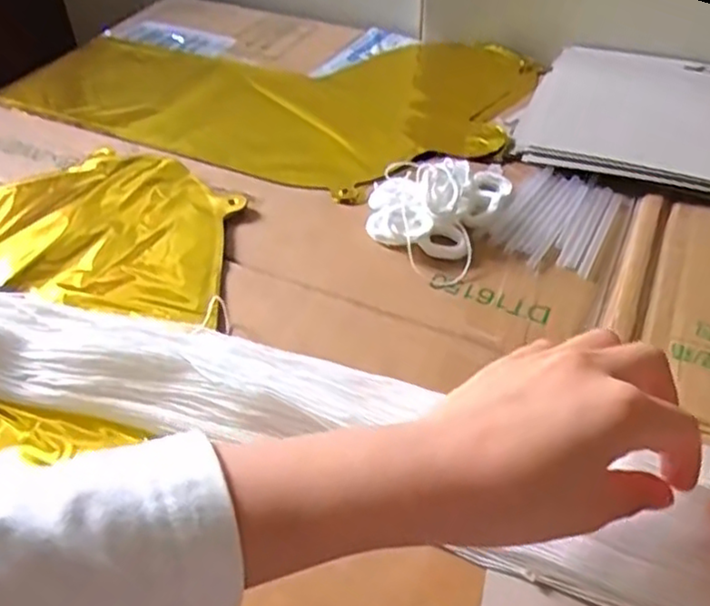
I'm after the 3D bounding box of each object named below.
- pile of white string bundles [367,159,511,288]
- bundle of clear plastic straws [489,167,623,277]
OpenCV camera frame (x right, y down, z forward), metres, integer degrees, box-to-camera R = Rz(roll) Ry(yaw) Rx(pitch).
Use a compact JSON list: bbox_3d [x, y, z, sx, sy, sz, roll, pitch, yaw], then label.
[{"bbox_3d":[0.044,-0.063,0.398,0.070,0.034,0.098,19,48,19],"label":"pile of white string bundles"},{"bbox_3d":[0.120,-0.052,0.411,0.059,0.006,0.089,21,48,21],"label":"bundle of clear plastic straws"}]

